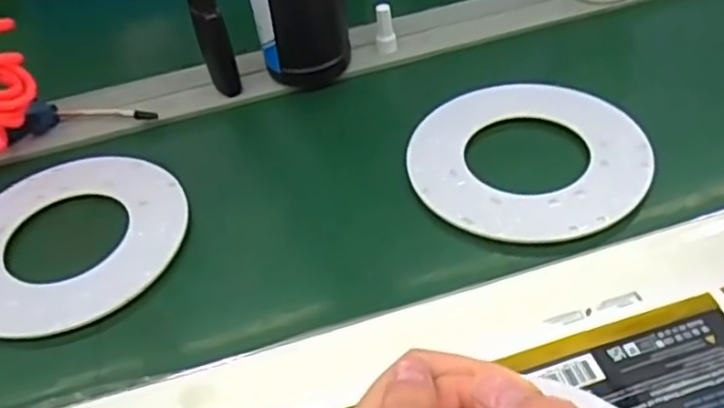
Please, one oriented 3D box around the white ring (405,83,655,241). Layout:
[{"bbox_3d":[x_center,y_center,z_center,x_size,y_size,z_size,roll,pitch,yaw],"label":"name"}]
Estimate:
[{"bbox_3d":[0.134,-0.040,0.581,0.190,0.005,0.170,4,50,13],"label":"white ring"}]

